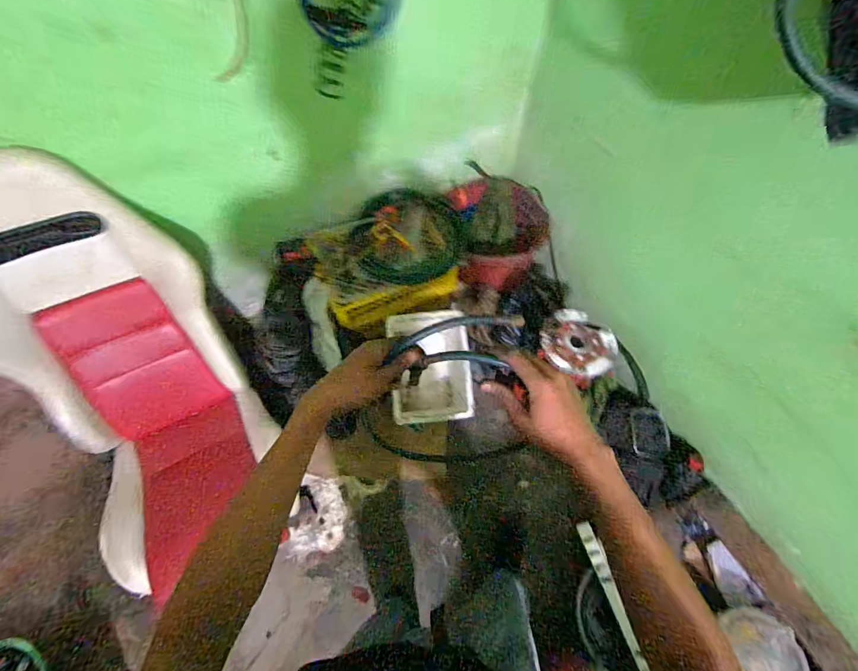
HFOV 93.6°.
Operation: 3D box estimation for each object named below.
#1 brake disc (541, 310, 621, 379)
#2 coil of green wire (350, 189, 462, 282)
[{"bbox_3d":[0.423,0.027,1.130,0.195,0.039,0.178,36,66,18],"label":"brake disc"},{"bbox_3d":[-0.074,-0.347,1.413,0.397,0.060,0.332,-15,100,-12],"label":"coil of green wire"}]

